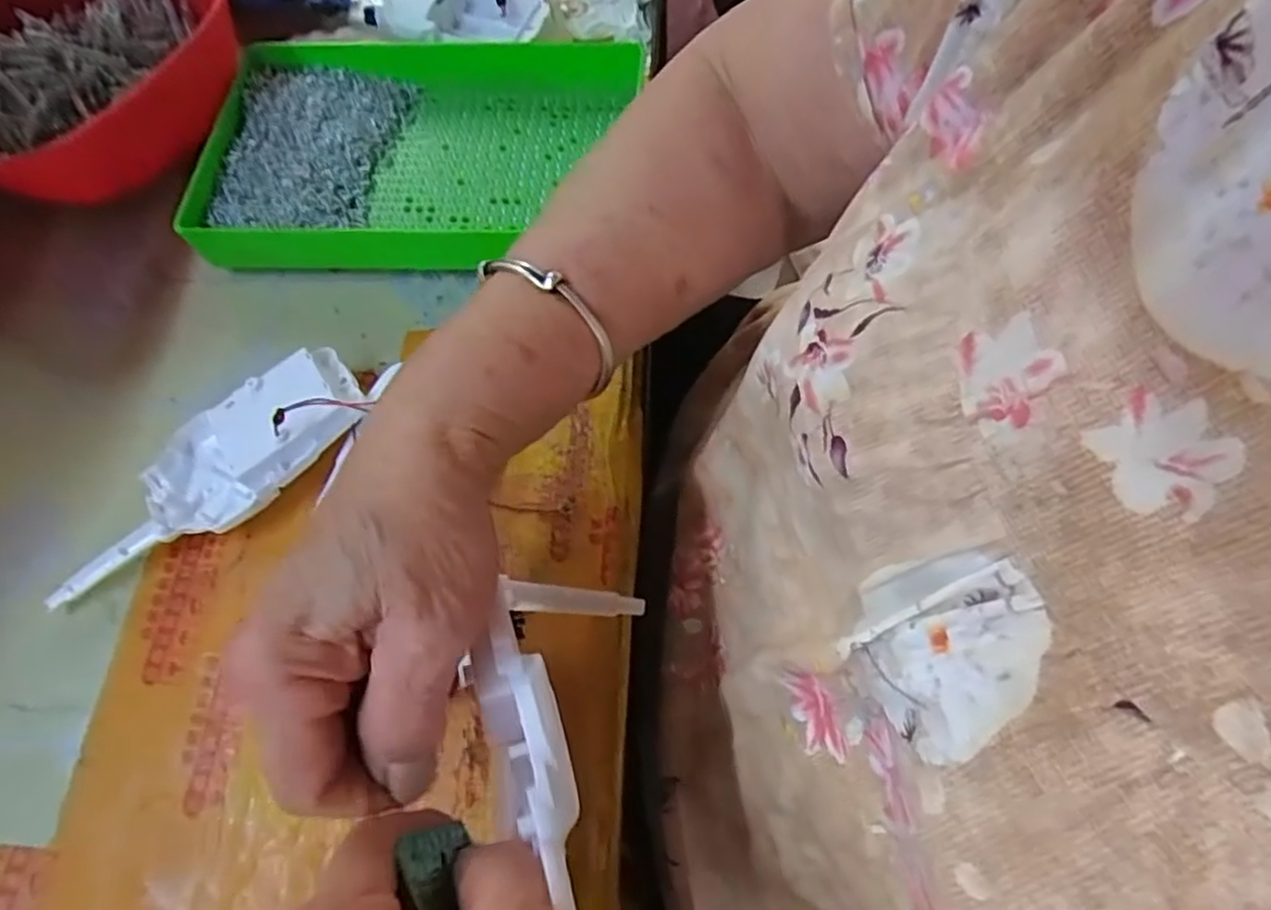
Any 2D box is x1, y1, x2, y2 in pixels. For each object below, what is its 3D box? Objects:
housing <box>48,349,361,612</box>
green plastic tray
[{"bbox_3d":[-0.203,0.005,0.336,0.153,0.029,0.059,-37,69,0],"label":"housing"},{"bbox_3d":[-0.119,-0.173,0.417,0.239,0.038,0.154,0,65,2],"label":"green plastic tray"}]

